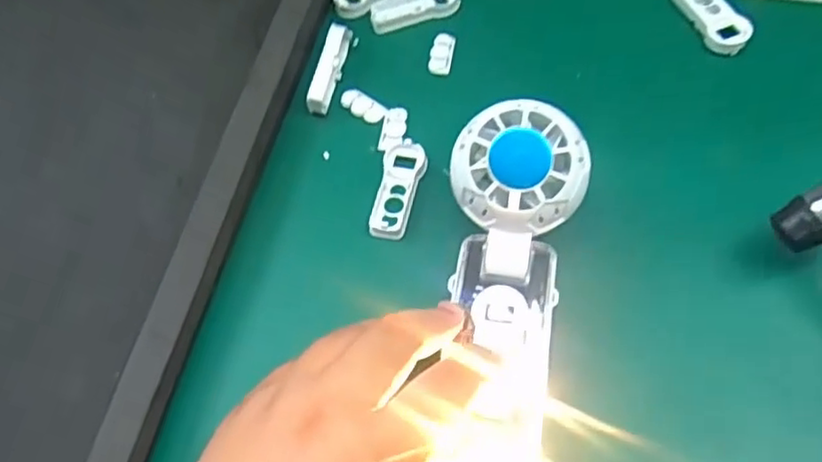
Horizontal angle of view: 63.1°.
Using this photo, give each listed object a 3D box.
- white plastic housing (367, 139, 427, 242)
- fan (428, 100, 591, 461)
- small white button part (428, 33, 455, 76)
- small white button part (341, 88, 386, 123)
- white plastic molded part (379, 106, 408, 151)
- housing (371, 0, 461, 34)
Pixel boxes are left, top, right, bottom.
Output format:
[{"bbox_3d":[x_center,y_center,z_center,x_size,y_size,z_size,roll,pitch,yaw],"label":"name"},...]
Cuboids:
[{"bbox_3d":[-0.006,-0.023,0.363,0.024,0.008,0.058,6,63,9],"label":"white plastic housing"},{"bbox_3d":[0.045,0.024,0.300,0.058,0.026,0.163,5,78,6],"label":"fan"},{"bbox_3d":[0.019,-0.108,0.406,0.014,0.004,0.029,6,63,9],"label":"small white button part"},{"bbox_3d":[-0.028,-0.074,0.395,0.031,0.004,0.015,34,71,21],"label":"small white button part"},{"bbox_3d":[-0.010,-0.058,0.382,0.014,0.004,0.030,7,64,10],"label":"white plastic molded part"},{"bbox_3d":[0.002,-0.143,0.424,0.056,0.008,0.026,-14,62,-1],"label":"housing"}]

